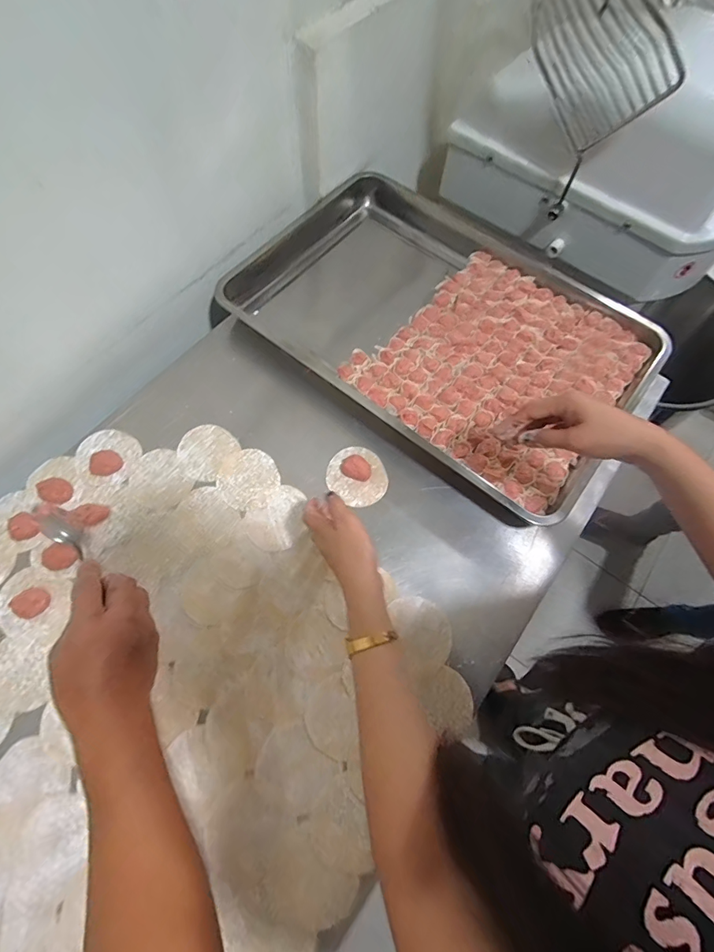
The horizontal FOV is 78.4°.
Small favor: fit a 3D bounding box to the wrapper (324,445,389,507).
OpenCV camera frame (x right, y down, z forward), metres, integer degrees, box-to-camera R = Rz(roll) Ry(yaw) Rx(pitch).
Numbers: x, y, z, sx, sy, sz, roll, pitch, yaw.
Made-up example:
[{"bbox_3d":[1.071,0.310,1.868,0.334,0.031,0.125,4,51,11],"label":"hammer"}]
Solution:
[{"bbox_3d":[0.003,-0.004,0.591,0.083,0.022,0.077,36,69,12],"label":"wrapper"}]

